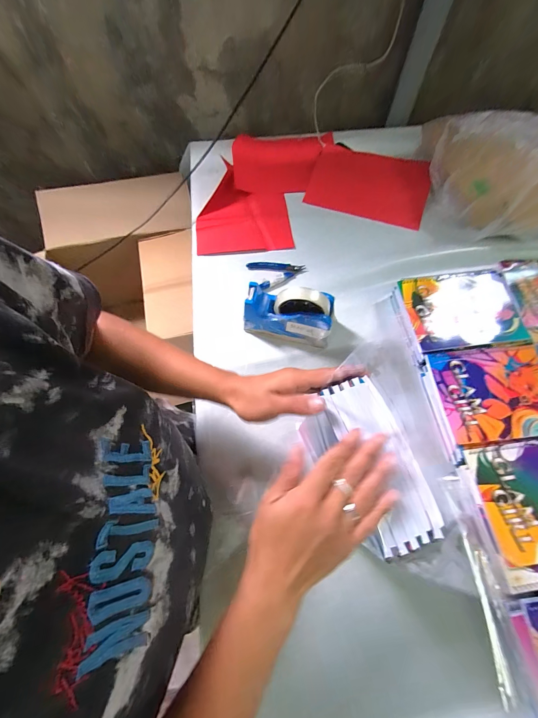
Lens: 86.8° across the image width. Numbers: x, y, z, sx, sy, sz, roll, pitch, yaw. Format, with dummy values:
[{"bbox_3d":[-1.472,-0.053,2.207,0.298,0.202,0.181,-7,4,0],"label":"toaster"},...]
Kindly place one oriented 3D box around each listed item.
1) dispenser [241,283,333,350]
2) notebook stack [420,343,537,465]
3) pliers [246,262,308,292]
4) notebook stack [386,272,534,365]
[{"bbox_3d":[0.033,-0.080,0.496,0.147,0.115,0.059,9,68,4],"label":"dispenser"},{"bbox_3d":[0.370,0.063,0.469,0.203,0.037,0.167,-8,68,-3],"label":"notebook stack"},{"bbox_3d":[0.019,-0.186,0.593,0.108,0.019,0.076,-23,70,-9],"label":"pliers"},{"bbox_3d":[0.348,-0.083,0.534,0.208,0.048,0.156,-10,68,-4],"label":"notebook stack"}]

